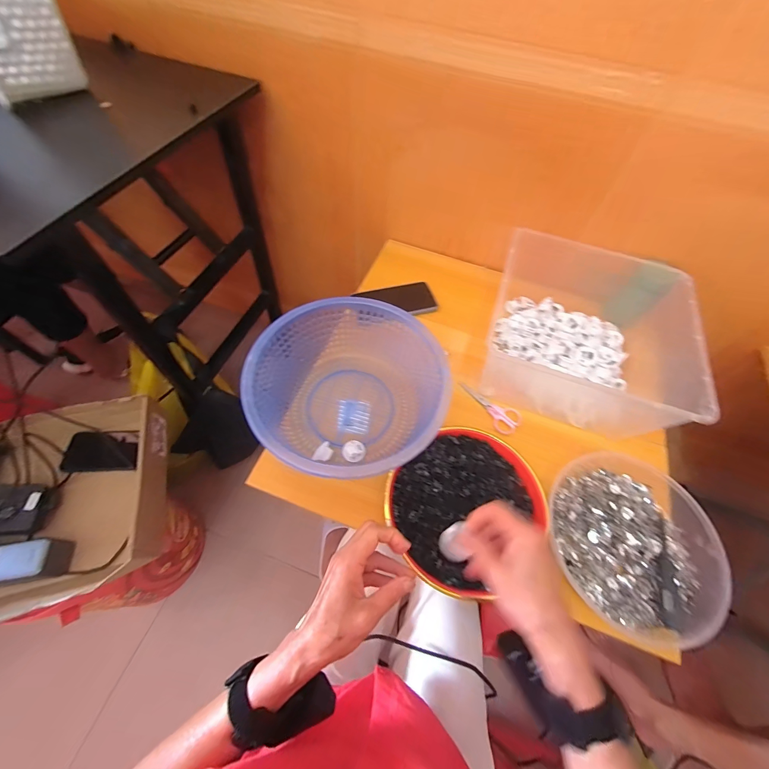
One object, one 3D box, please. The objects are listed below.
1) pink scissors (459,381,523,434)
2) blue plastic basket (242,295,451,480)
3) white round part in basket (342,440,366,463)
[{"bbox_3d":[0.181,0.032,0.574,0.050,0.011,0.115,-32,68,-20],"label":"pink scissors"},{"bbox_3d":[-0.049,0.011,0.505,0.272,0.109,0.273,2,61,-3],"label":"blue plastic basket"},{"bbox_3d":[-0.047,0.102,0.513,0.034,0.019,0.033,2,61,-3],"label":"white round part in basket"}]

